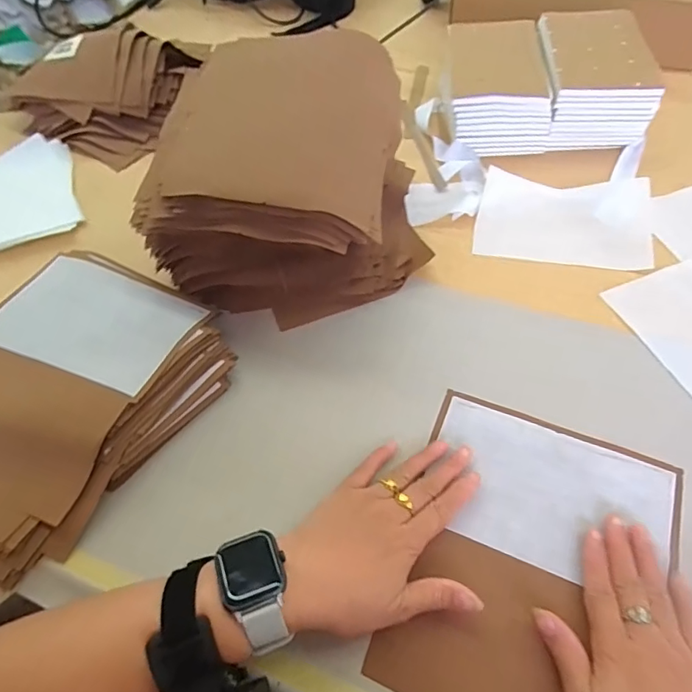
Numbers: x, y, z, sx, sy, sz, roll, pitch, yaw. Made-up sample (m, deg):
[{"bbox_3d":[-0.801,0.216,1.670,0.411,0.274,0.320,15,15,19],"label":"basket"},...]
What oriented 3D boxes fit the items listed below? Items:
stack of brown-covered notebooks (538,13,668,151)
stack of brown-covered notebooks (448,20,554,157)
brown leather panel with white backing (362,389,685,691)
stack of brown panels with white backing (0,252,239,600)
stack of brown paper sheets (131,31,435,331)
[{"bbox_3d":[0.300,-0.341,0.608,0.117,0.075,0.175,1,58,4],"label":"stack of brown-covered notebooks"},{"bbox_3d":[0.186,-0.322,0.616,0.122,0.073,0.165,2,58,4],"label":"stack of brown-covered notebooks"},{"bbox_3d":[0.137,0.153,0.348,0.177,0.008,0.225,18,56,16],"label":"brown leather panel with white backing"},{"bbox_3d":[-0.248,0.033,0.423,0.215,0.052,0.264,29,64,20],"label":"stack of brown panels with white backing"},{"bbox_3d":[-0.047,-0.178,0.496,0.249,0.122,0.263,6,58,7],"label":"stack of brown paper sheets"}]

